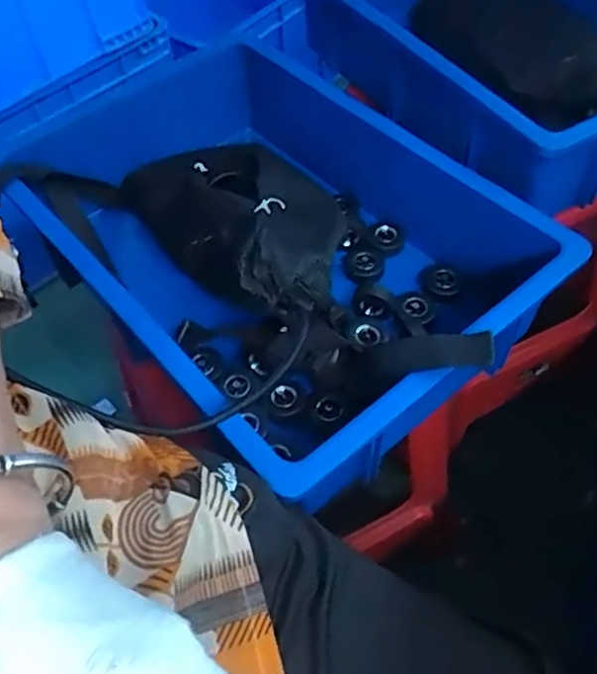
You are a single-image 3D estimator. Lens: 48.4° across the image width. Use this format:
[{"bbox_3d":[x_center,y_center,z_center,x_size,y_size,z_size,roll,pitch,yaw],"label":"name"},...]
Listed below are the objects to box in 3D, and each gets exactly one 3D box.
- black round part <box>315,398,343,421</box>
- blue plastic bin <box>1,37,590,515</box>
[{"bbox_3d":[0.025,0.061,0.553,0.019,0.011,0.018,-3,53,4],"label":"black round part"},{"bbox_3d":[-0.017,-0.075,0.599,0.311,0.125,0.429,-36,58,-20],"label":"blue plastic bin"}]

